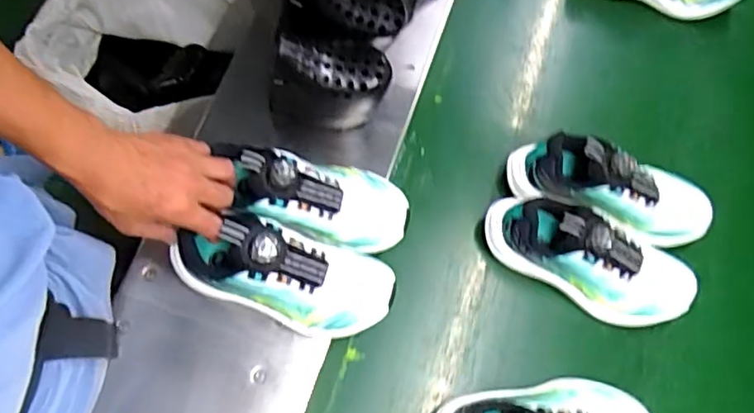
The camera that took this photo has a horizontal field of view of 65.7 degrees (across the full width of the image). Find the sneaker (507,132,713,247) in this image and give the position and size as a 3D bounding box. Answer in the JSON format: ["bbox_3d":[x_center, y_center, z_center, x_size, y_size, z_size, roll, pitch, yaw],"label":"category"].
[{"bbox_3d":[0.272,-0.020,0.682,0.236,0.105,0.084,17,71,2],"label":"sneaker"}]

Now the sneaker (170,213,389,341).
[{"bbox_3d":[-0.094,0.068,0.589,0.217,0.091,0.089,12,70,2],"label":"sneaker"}]

